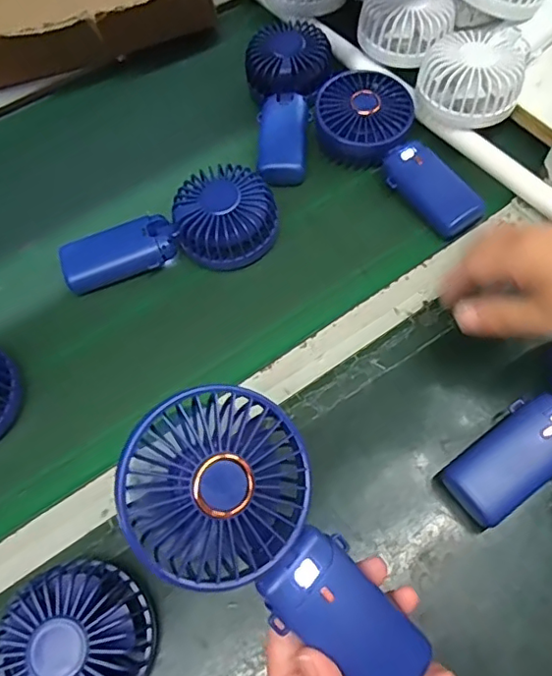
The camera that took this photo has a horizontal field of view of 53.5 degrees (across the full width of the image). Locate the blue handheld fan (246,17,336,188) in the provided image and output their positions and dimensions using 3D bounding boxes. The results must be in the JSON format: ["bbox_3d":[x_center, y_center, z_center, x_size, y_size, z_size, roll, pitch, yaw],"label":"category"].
[{"bbox_3d":[0.015,-0.233,0.527,0.091,0.041,0.206,-1,63,3],"label":"blue handheld fan"}]

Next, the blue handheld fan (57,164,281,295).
[{"bbox_3d":[-0.089,-0.093,0.469,0.178,0.047,0.081,-10,63,-2],"label":"blue handheld fan"}]

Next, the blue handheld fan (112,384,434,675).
[{"bbox_3d":[0.004,0.103,0.262,0.083,0.043,0.178,-40,91,-16],"label":"blue handheld fan"}]

